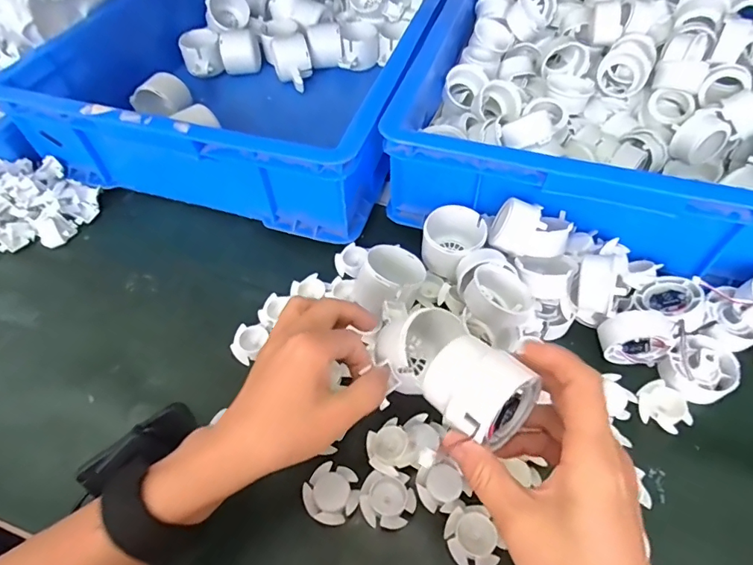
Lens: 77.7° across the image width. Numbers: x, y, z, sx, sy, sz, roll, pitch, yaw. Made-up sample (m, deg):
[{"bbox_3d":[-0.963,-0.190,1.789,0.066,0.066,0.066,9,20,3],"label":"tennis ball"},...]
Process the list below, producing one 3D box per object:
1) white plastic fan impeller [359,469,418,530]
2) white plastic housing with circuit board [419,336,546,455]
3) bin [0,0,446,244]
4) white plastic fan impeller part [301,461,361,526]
[{"bbox_3d":[0.009,0.161,0.347,0.040,0.007,0.037,-1,55,1],"label":"white plastic fan impeller"},{"bbox_3d":[0.058,0.064,0.268,0.058,0.042,0.048,31,65,20],"label":"white plastic housing with circuit board"},{"bbox_3d":[-0.133,-0.345,0.666,0.433,0.145,0.597,14,56,11],"label":"bin"},{"bbox_3d":[-0.033,0.156,0.347,0.039,0.012,0.039,28,60,20],"label":"white plastic fan impeller part"}]

